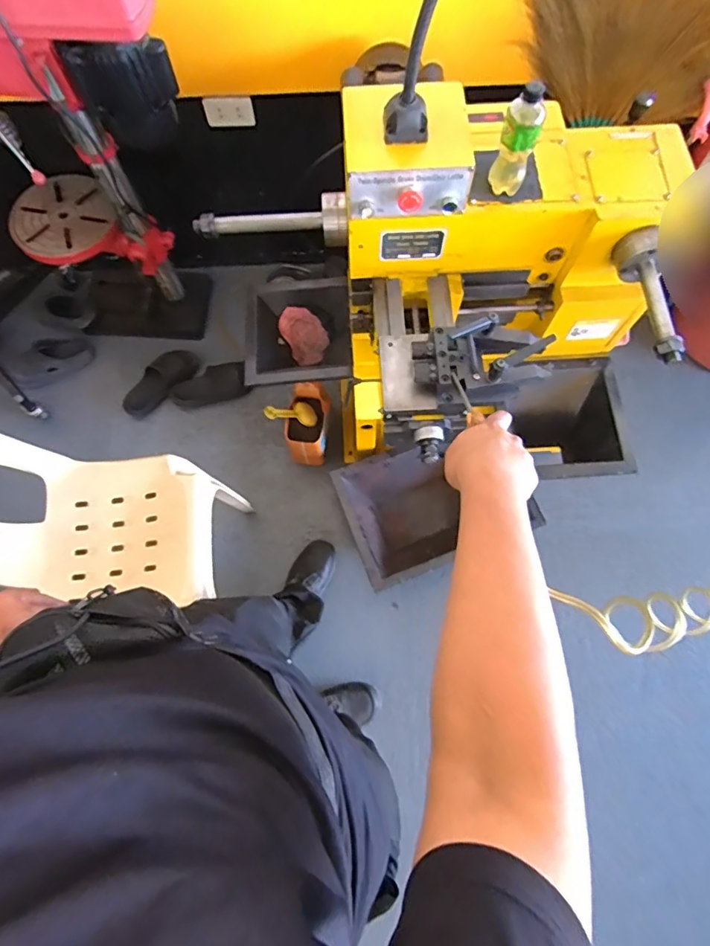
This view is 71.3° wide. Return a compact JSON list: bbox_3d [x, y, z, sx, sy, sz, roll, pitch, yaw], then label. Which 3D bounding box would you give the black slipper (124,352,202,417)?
[{"bbox_3d":[-0.596,-0.276,1.539,0.096,0.068,0.268,42,77,12],"label":"black slipper"}]

